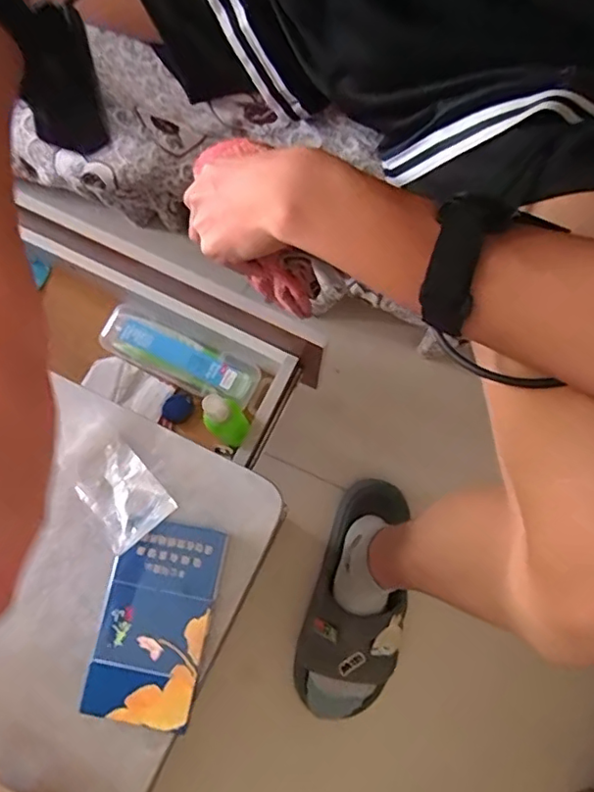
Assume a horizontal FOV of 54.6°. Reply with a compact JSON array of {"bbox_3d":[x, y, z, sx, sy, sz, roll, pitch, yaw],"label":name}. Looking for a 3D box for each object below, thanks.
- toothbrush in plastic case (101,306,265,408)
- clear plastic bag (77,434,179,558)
[{"bbox_3d":[-0.119,-0.041,0.579,0.163,0.020,0.051,24,80,5],"label":"toothbrush in plastic case"},{"bbox_3d":[-0.096,0.053,0.313,0.054,0.025,0.037,44,82,8],"label":"clear plastic bag"}]

